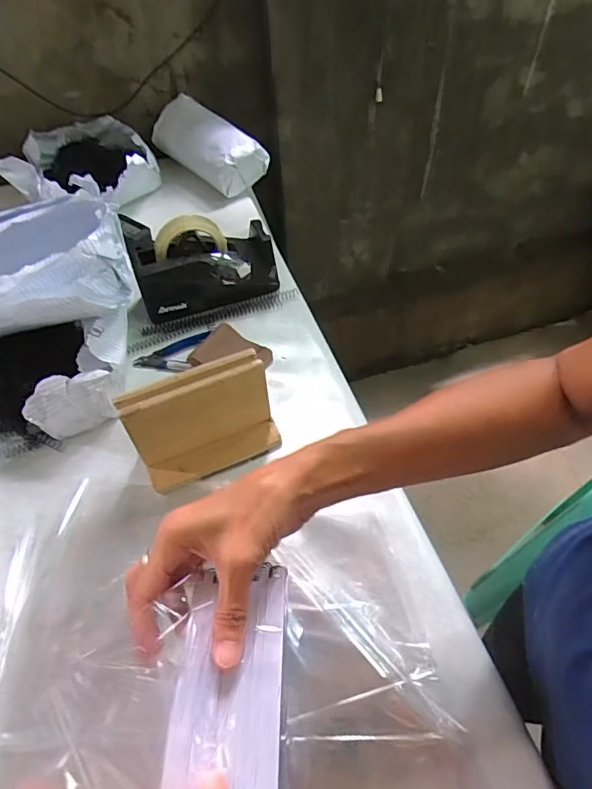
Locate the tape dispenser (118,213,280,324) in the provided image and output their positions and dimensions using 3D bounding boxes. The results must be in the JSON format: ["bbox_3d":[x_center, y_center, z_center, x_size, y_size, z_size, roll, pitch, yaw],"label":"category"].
[{"bbox_3d":[-0.133,-0.192,0.708,0.198,0.123,0.088,-19,54,-11],"label":"tape dispenser"}]

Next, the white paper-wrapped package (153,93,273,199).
[{"bbox_3d":[-0.169,-0.484,0.947,0.230,0.082,0.106,37,63,27],"label":"white paper-wrapped package"}]

